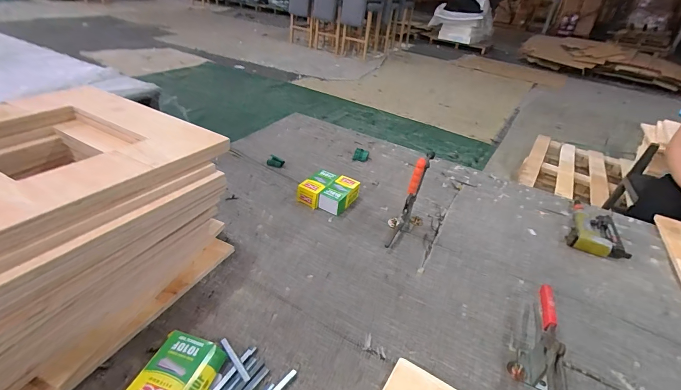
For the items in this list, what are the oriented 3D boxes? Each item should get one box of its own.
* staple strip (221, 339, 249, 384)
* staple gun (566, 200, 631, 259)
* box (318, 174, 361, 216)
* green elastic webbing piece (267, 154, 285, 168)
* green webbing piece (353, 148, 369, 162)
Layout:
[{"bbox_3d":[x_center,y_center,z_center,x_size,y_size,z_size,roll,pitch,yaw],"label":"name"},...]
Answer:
[{"bbox_3d":[-0.174,0.271,0.561,0.011,0.004,0.091,-22,43,-36],"label":"staple strip"},{"bbox_3d":[0.734,0.097,0.961,0.145,0.044,0.236,26,38,26],"label":"staple gun"},{"bbox_3d":[0.000,0.000,0.958,0.073,0.053,0.136,21,36,20],"label":"box"},{"bbox_3d":[-0.212,-0.110,1.108,0.051,0.022,0.043,14,34,10],"label":"green elastic webbing piece"},{"bbox_3d":[0.076,-0.144,1.225,0.051,0.011,0.084,12,34,6],"label":"green webbing piece"}]

